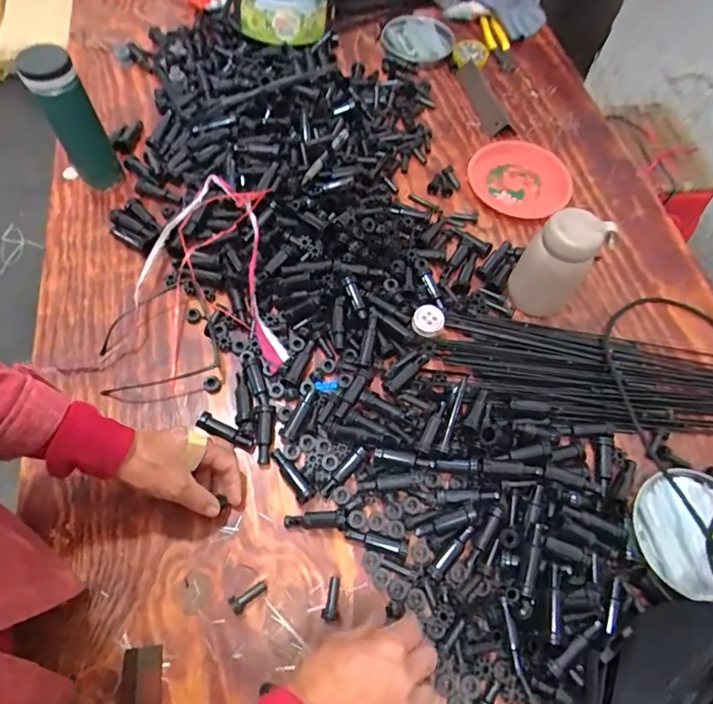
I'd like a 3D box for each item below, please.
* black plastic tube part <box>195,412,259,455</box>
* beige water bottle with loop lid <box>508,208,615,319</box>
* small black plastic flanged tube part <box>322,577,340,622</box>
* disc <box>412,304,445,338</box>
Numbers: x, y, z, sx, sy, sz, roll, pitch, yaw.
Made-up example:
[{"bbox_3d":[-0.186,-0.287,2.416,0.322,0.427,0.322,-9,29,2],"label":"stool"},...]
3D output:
[{"bbox_3d":[-0.147,0.092,0.558,0.072,0.013,0.020,27,64,11],"label":"black plastic tube part"},{"bbox_3d":[0.251,-0.114,0.615,0.076,0.126,0.080,-34,69,-18],"label":"beige water bottle with loop lid"},{"bbox_3d":[-0.022,0.245,0.488,0.016,0.011,0.039,13,62,4],"label":"small black plastic flanged tube part"},{"bbox_3d":[0.091,-0.041,0.620,0.038,0.011,0.043,27,75,-2],"label":"disc"}]

